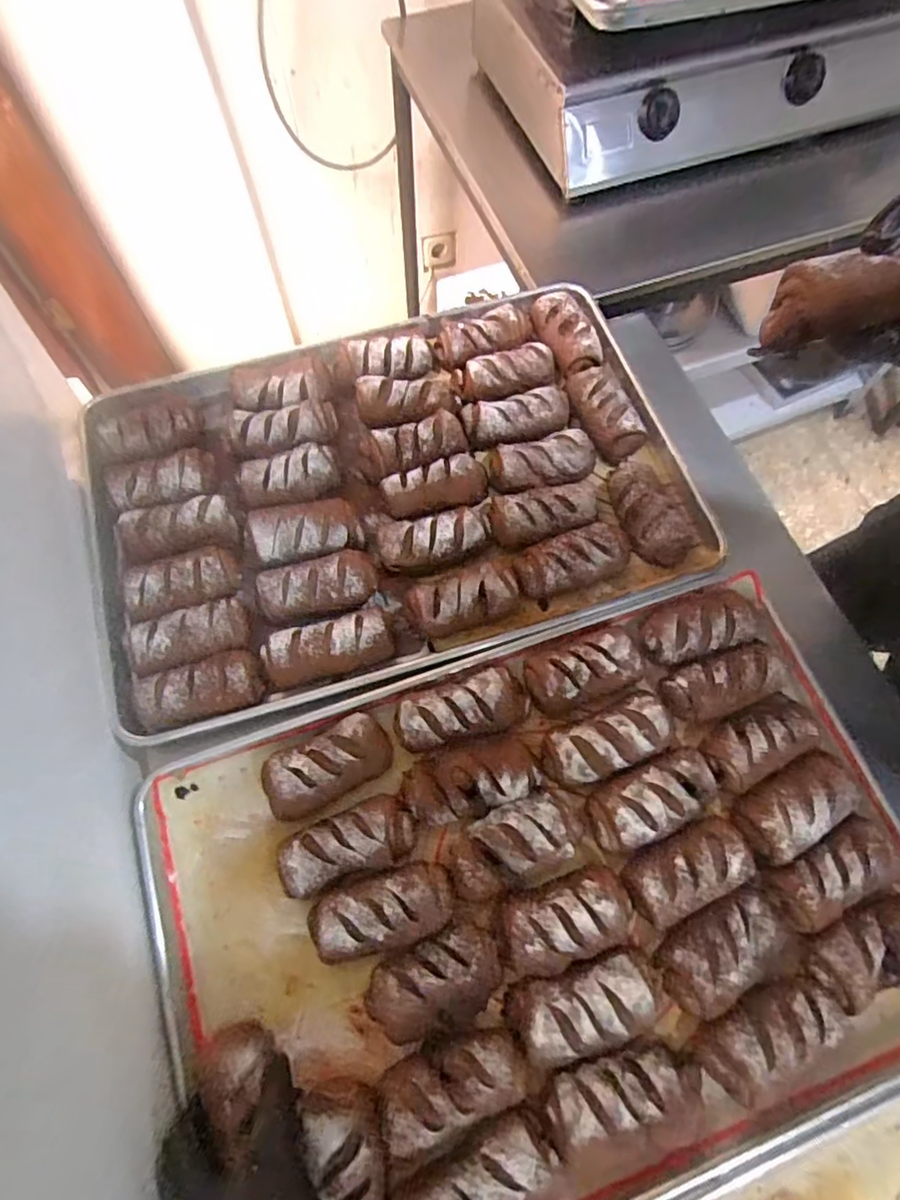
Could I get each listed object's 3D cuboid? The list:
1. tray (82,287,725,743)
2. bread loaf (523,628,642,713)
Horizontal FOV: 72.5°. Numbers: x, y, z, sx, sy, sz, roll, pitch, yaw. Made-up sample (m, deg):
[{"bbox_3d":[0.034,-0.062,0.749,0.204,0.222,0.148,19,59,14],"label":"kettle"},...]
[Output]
[{"bbox_3d":[-0.063,-0.119,0.634,0.589,0.045,0.383,-16,68,-7],"label":"tray"},{"bbox_3d":[0.125,0.062,0.566,0.108,0.042,0.058,-19,69,-8],"label":"bread loaf"}]

